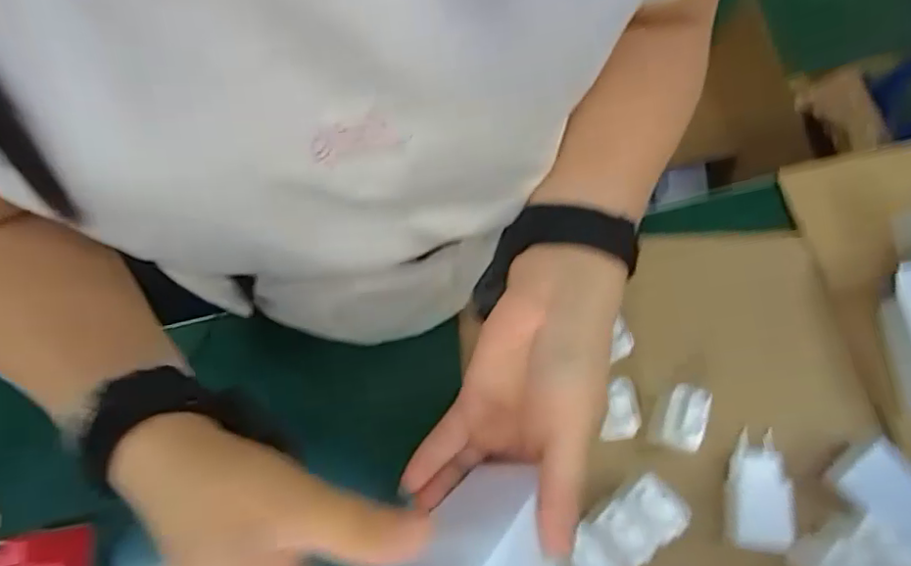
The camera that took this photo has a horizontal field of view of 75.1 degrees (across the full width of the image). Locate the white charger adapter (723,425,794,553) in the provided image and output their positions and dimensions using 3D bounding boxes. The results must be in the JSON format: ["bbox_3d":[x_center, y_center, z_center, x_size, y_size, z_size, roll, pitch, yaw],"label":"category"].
[{"bbox_3d":[0.222,0.151,0.434,0.042,0.023,0.082,9,72,5],"label":"white charger adapter"}]

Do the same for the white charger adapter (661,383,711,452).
[{"bbox_3d":[0.164,0.094,0.416,0.025,0.026,0.045,17,73,8],"label":"white charger adapter"}]

